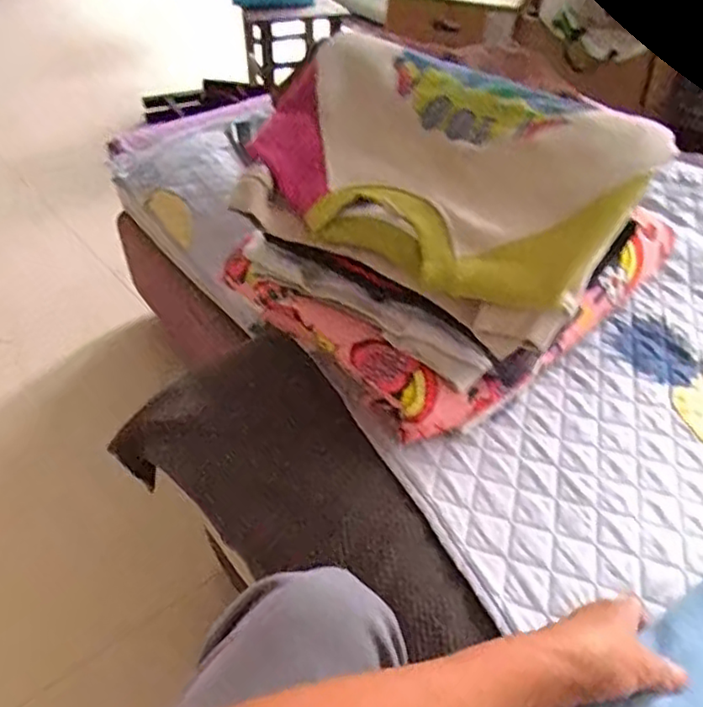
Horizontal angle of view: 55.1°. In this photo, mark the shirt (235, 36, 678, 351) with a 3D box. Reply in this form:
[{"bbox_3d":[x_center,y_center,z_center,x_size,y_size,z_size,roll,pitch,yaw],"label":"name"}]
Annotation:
[{"bbox_3d":[0.079,-0.175,0.650,0.356,0.131,0.224,31,49,29],"label":"shirt"}]

